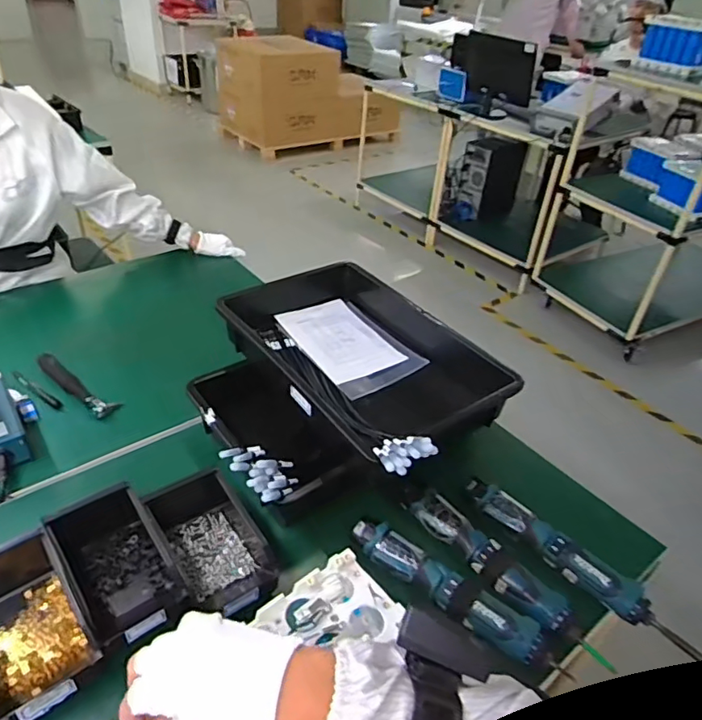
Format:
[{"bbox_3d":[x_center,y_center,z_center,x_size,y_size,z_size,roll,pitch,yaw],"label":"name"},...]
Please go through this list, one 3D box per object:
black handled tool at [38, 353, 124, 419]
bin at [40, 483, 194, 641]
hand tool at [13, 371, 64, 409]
[{"bbox_3d":[-0.472,0.040,0.938,0.194,0.024,0.046,27,43,25],"label":"black handled tool"},{"bbox_3d":[-0.284,0.238,0.656,0.103,0.067,0.201,-24,47,-33],"label":"bin"},{"bbox_3d":[-0.539,0.047,0.934,0.143,0.008,0.018,27,43,25],"label":"hand tool"}]

